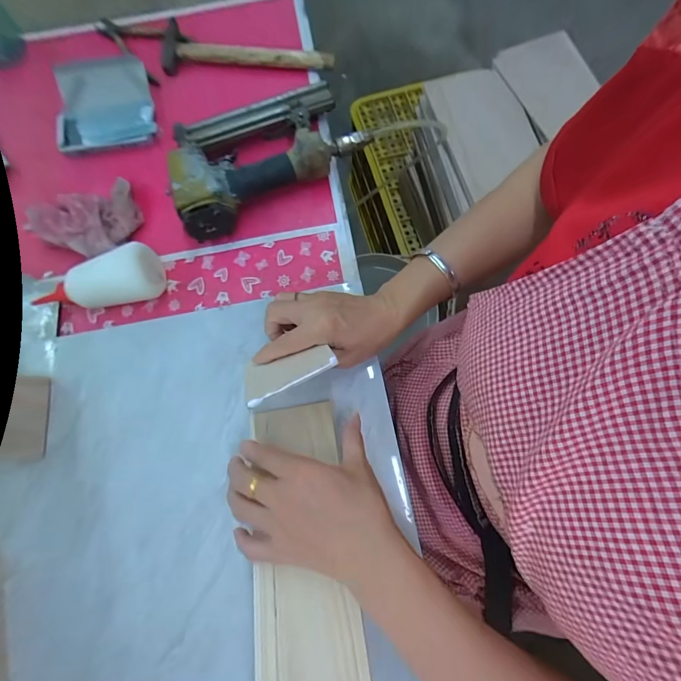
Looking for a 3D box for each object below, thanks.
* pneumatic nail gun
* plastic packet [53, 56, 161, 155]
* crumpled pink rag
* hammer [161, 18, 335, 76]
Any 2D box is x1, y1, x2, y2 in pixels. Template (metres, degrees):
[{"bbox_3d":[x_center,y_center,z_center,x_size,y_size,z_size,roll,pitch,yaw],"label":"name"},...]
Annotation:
[{"bbox_3d":[-0.104,-0.241,0.455,0.241,0.059,0.147,-29,76,-6],"label":"pneumatic nail gun"},{"bbox_3d":[-0.330,-0.333,0.497,0.128,0.025,0.128,-12,75,-2],"label":"plastic packet"},{"bbox_3d":[-0.335,-0.151,0.449,0.149,0.039,0.102,-18,76,-3],"label":"crumpled pink rag"},{"bbox_3d":[-0.136,-0.427,0.519,0.251,0.034,0.085,5,75,3],"label":"hammer"}]

